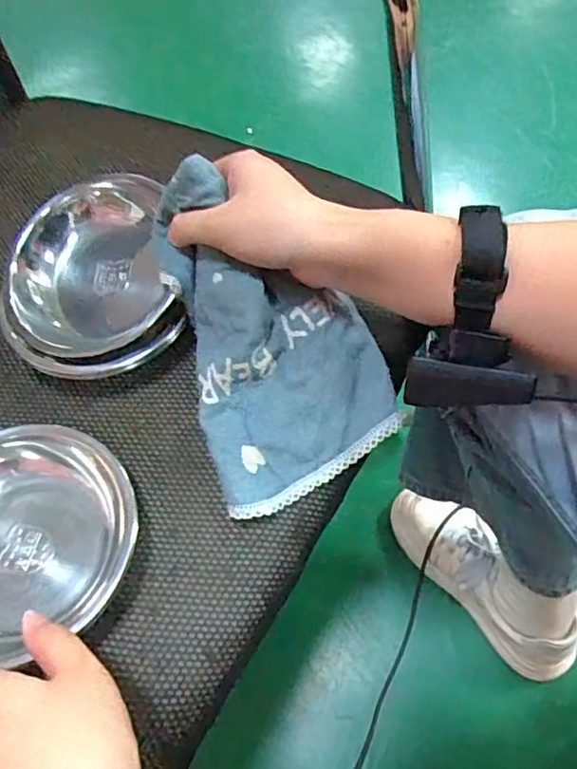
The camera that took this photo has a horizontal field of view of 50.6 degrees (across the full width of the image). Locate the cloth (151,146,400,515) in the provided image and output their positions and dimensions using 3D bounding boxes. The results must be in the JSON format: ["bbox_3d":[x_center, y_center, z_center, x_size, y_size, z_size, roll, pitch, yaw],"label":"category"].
[{"bbox_3d":[-0.008,-0.036,0.390,0.123,0.046,0.213,-17,86,-6],"label":"cloth"}]

